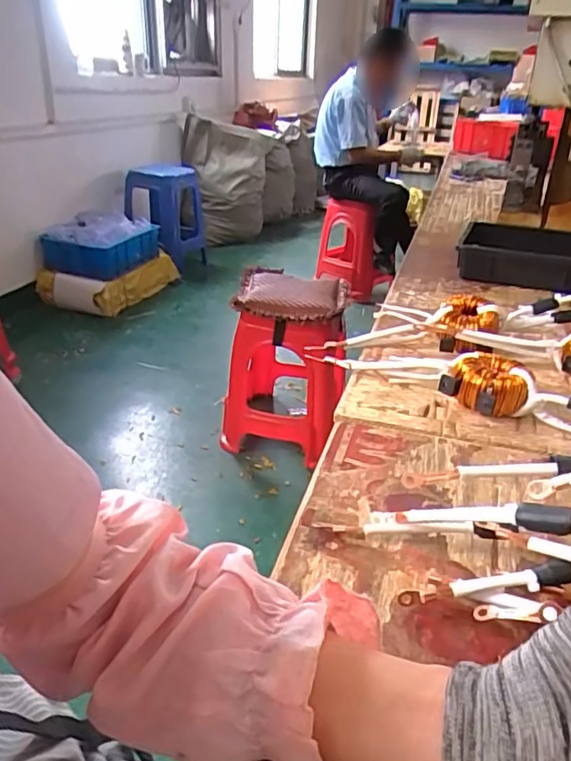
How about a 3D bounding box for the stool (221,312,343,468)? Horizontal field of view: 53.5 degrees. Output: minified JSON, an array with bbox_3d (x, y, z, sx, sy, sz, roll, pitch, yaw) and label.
[{"bbox_3d":[0.005,-0.027,1.788,0.363,0.425,0.339,10,29,14],"label":"stool"}]

